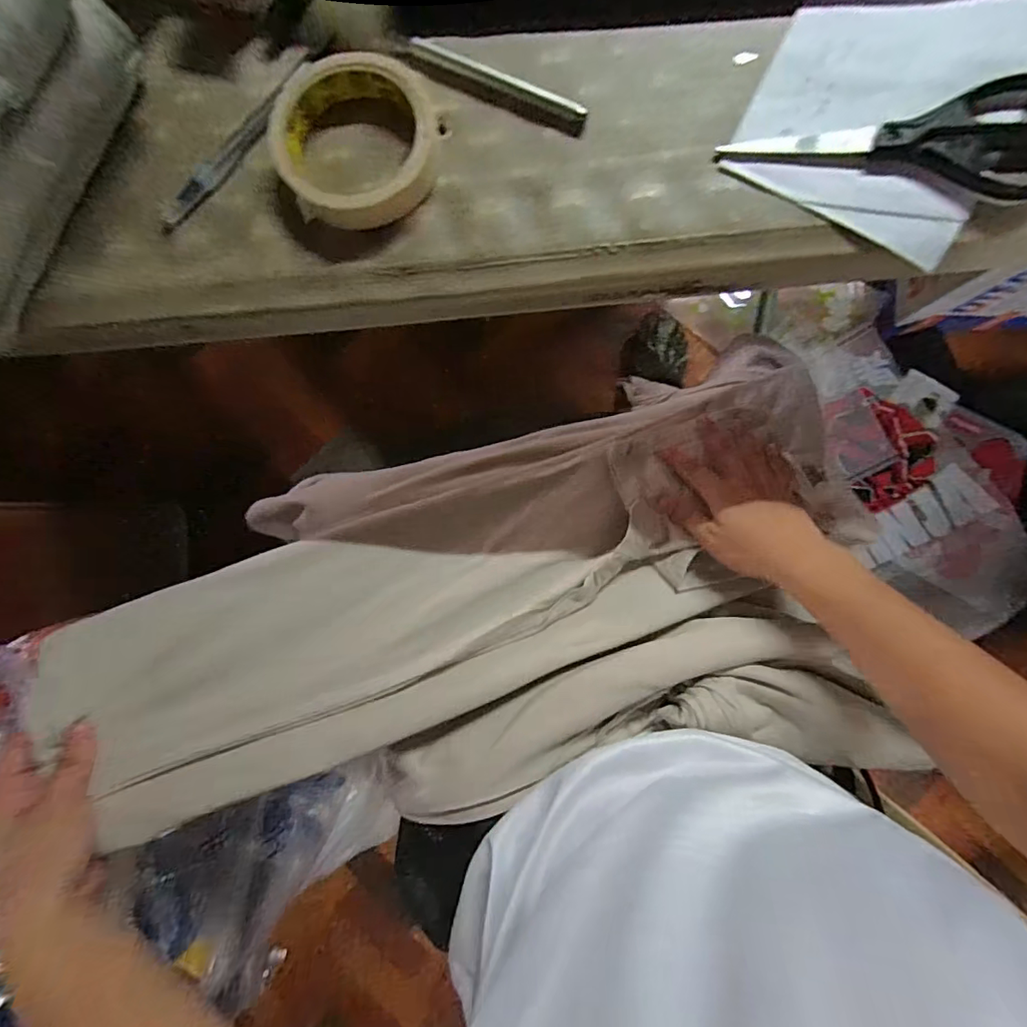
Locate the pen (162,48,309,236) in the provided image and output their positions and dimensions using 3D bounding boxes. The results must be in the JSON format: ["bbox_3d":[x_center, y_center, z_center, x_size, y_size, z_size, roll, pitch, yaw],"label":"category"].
[{"bbox_3d":[-0.165,-0.220,0.296,0.014,0.008,0.132,40,90,4],"label":"pen"}]

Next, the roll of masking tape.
[{"bbox_3d":[-0.091,-0.218,0.289,0.096,0.021,0.096,0,88,3],"label":"roll of masking tape"}]

